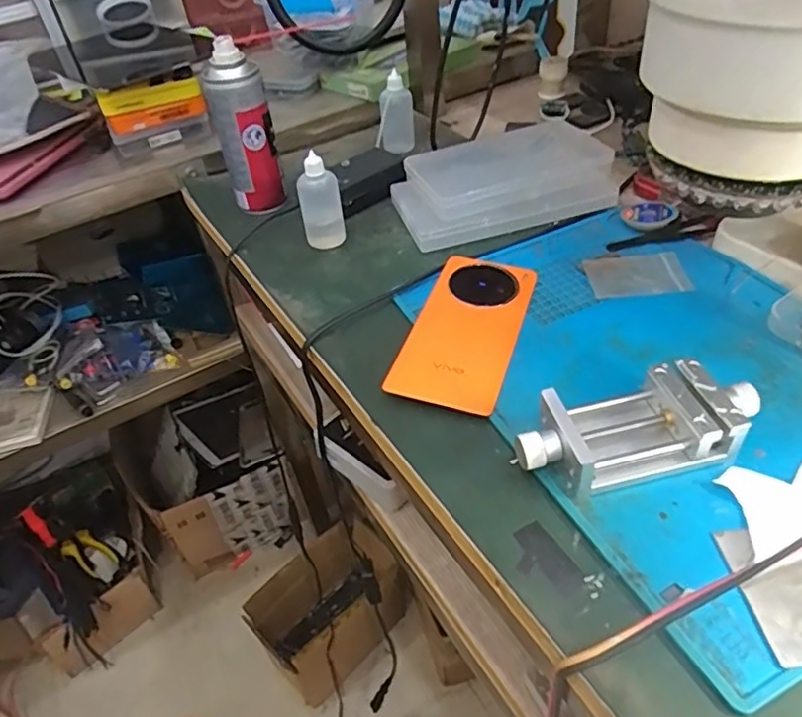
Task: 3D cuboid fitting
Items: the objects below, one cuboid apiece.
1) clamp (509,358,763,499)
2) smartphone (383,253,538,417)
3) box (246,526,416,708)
[{"bbox_3d":[0.135,0.040,0.349,0.138,0.032,0.053,-11,42,-5],"label":"clamp"},{"bbox_3d":[0.048,-0.023,0.446,0.073,0.012,0.155,10,45,19],"label":"smartphone"},{"bbox_3d":[-0.113,0.416,0.997,0.142,0.213,0.216,24,50,30],"label":"box"}]

